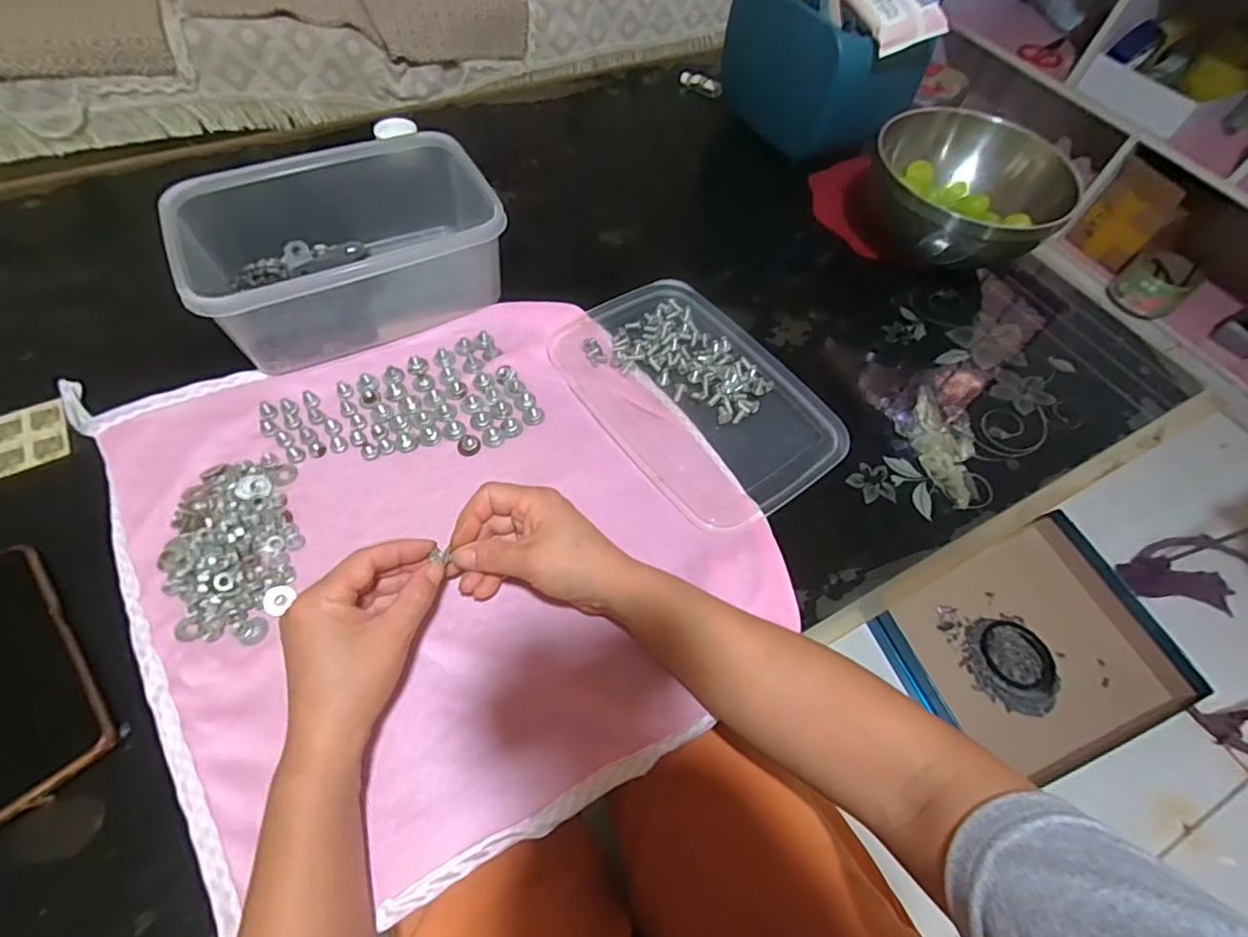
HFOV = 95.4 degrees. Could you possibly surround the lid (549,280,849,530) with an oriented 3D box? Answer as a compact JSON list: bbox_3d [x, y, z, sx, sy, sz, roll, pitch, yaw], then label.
[{"bbox_3d":[0.061,-0.069,0.495,0.164,0.015,0.247,-33,67,-22],"label":"lid"}]

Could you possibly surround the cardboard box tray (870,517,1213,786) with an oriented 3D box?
[{"bbox_3d":[0.648,0.292,0.901,0.449,0.105,0.332,-22,63,-17],"label":"cardboard box tray"}]

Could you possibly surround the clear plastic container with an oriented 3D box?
[{"bbox_3d":[-0.244,-0.200,0.503,0.242,0.089,0.161,-23,63,-17],"label":"clear plastic container"}]

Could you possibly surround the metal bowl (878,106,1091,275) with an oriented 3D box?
[{"bbox_3d":[0.349,-0.285,0.577,0.173,0.084,0.173,2,58,-3],"label":"metal bowl"}]

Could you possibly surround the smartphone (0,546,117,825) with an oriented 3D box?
[{"bbox_3d":[-0.377,0.127,0.343,0.076,0.011,0.163,-36,68,-23],"label":"smartphone"}]

